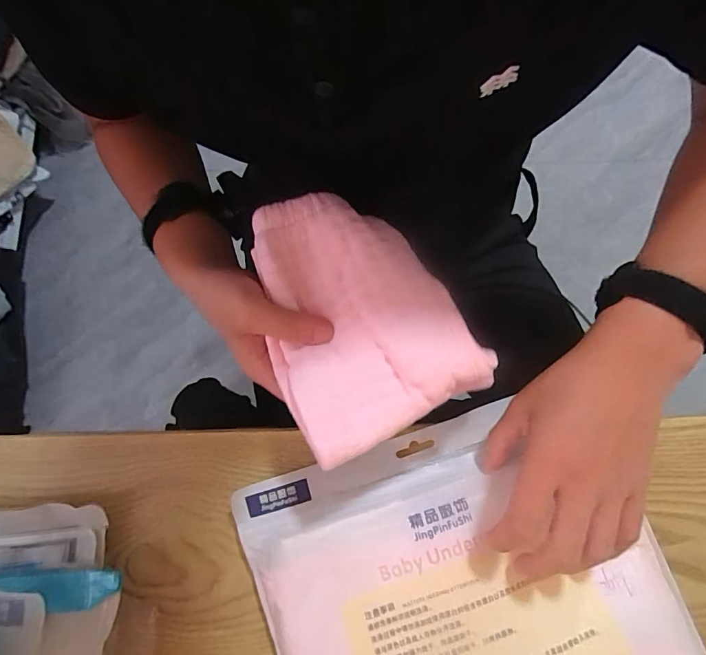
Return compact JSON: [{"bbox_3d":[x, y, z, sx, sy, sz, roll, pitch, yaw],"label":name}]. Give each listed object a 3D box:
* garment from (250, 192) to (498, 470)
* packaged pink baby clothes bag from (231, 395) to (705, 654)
[{"bbox_3d":[-0.004,-0.014,0.284,0.122,0.028,0.171,-26,79,-4],"label":"garment"},{"bbox_3d":[0.081,0.201,0.295,0.275,0.037,0.257,-18,78,-3],"label":"packaged pink baby clothes bag"}]

